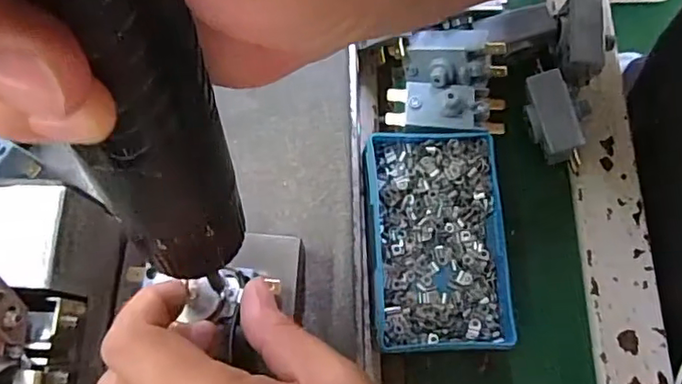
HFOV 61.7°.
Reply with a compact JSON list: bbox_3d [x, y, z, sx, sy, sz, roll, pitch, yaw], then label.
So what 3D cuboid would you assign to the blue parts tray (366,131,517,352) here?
[{"bbox_3d":[0.051,0.025,0.307,0.068,0.021,0.113,-3,73,-2],"label":"blue parts tray"}]

